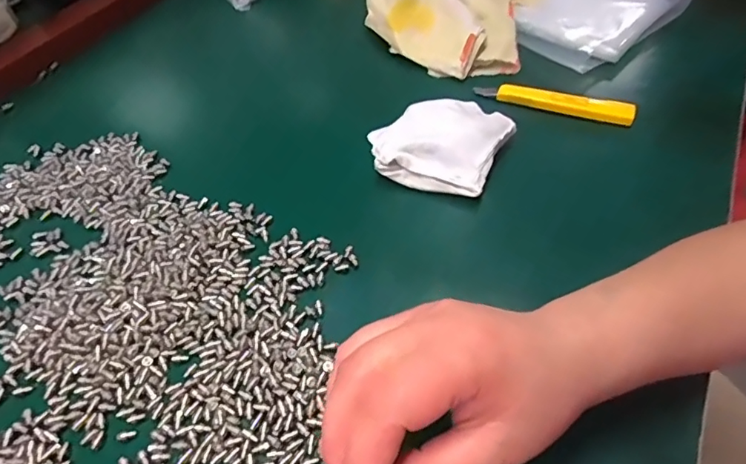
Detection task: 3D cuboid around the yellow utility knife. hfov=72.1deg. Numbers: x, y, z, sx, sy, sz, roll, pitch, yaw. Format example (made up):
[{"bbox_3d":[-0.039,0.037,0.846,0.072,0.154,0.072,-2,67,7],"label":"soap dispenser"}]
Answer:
[{"bbox_3d":[0.164,-0.119,0.466,0.136,0.016,0.021,14,52,13],"label":"yellow utility knife"}]

